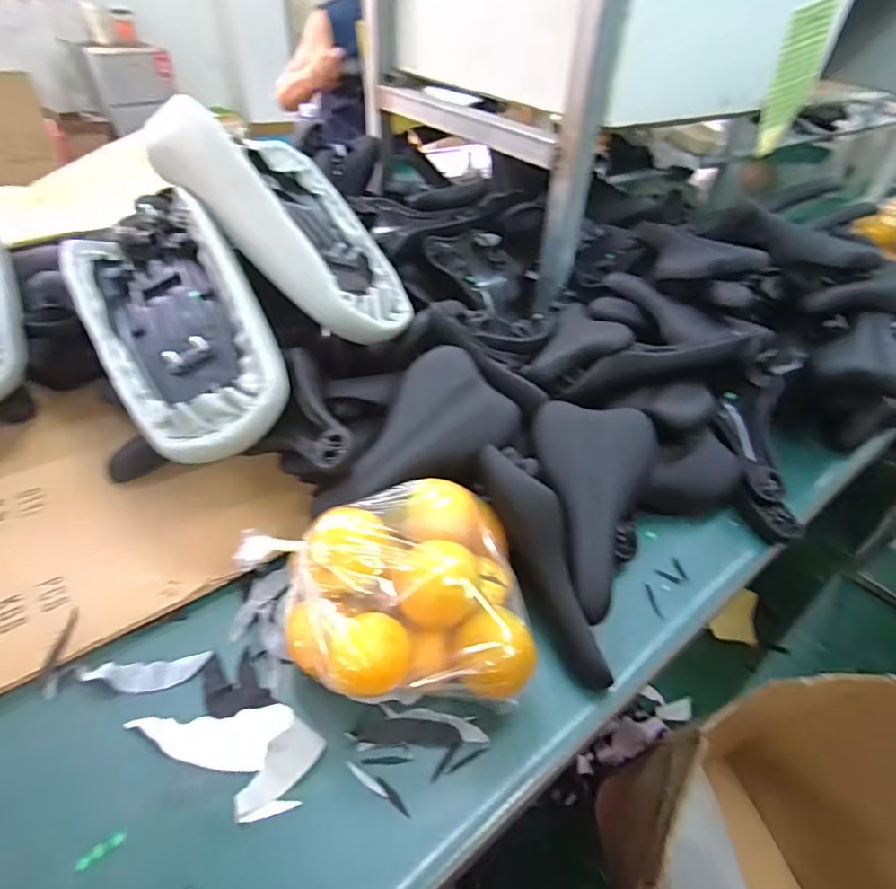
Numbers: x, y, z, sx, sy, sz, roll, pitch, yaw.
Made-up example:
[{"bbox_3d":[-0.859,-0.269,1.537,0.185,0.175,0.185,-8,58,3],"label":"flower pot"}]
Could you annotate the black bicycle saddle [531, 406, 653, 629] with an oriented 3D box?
[{"bbox_3d":[0.158,0.067,0.584,0.121,0.067,0.232,5,66,0],"label":"black bicycle saddle"}]

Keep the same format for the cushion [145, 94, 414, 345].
[{"bbox_3d":[-0.180,-0.275,0.666,0.377,0.083,0.166,50,36,11],"label":"cushion"}]

